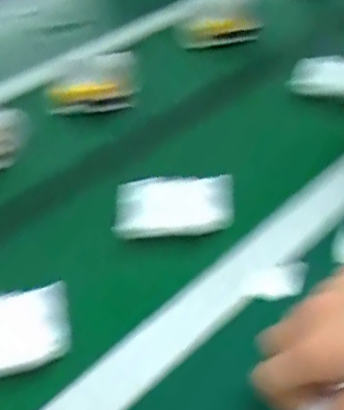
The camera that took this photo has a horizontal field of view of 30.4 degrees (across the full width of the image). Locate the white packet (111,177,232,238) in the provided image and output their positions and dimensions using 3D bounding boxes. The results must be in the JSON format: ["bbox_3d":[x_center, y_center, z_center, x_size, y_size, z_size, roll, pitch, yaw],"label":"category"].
[{"bbox_3d":[0.003,0.001,0.559,0.101,0.025,0.064,-2,40,3],"label":"white packet"}]

